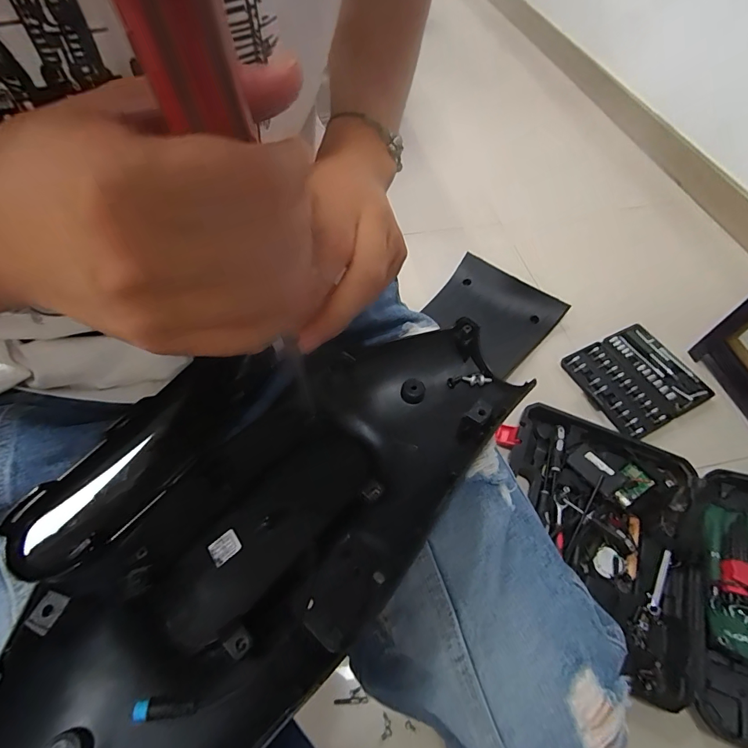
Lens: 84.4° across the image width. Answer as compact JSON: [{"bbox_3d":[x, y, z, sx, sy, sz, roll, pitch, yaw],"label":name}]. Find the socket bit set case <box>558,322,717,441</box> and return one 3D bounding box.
[{"bbox_3d":[0.587,0.008,0.928,0.250,0.029,0.225,-22,60,-15],"label":"socket bit set case"}]

